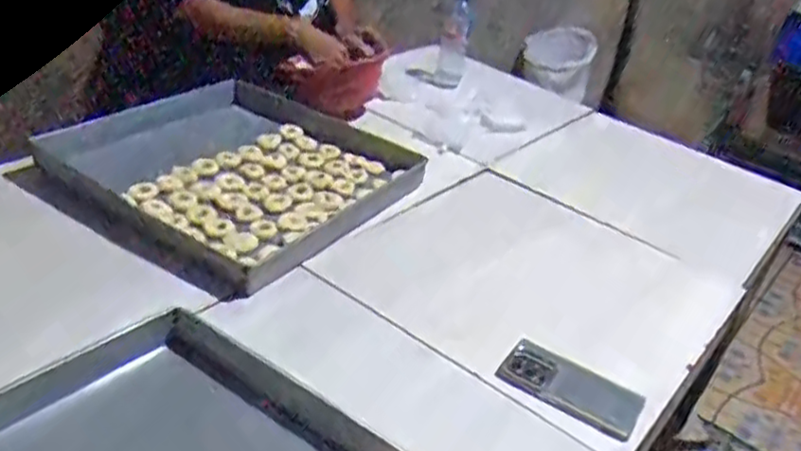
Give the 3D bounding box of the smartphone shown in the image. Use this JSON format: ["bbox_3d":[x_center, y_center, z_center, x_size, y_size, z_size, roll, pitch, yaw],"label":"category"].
[{"bbox_3d":[0.206,0.190,0.827,0.160,0.014,0.085,28,42,21],"label":"smartphone"}]

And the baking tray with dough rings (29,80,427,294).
[{"bbox_3d":[-0.264,-0.107,1.123,0.476,0.061,0.470,24,35,25],"label":"baking tray with dough rings"}]

